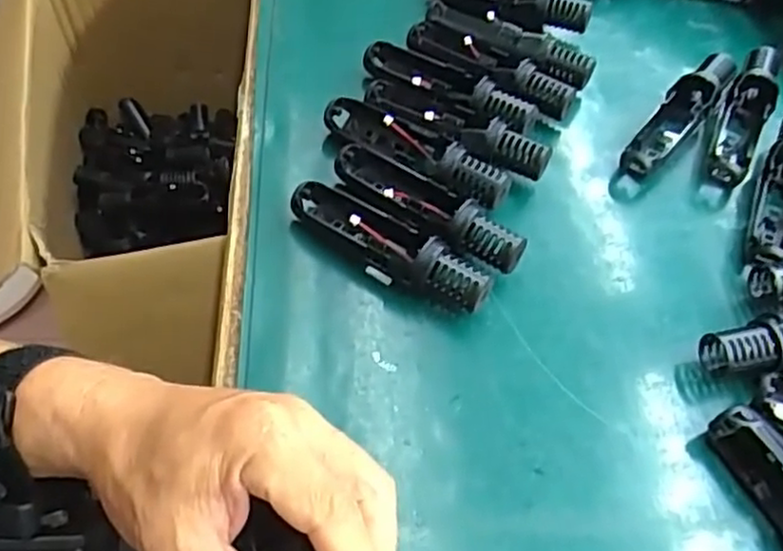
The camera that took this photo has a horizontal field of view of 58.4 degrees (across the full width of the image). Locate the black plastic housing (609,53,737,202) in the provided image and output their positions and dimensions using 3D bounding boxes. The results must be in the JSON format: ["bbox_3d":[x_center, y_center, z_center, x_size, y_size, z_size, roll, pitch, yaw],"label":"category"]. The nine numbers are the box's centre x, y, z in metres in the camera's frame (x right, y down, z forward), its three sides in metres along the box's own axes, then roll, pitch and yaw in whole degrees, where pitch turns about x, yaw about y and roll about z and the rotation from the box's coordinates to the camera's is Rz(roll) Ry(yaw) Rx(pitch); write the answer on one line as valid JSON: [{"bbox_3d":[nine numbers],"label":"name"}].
[{"bbox_3d":[0.187,-0.102,0.460,0.028,0.034,0.125,36,73,19],"label":"black plastic housing"}]

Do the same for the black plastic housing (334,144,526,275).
[{"bbox_3d":[0.019,-0.038,0.404,0.122,0.033,0.034,31,59,16],"label":"black plastic housing"}]

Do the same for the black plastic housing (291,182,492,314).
[{"bbox_3d":[-0.001,-0.016,0.387,0.119,0.034,0.032,35,60,19],"label":"black plastic housing"}]

